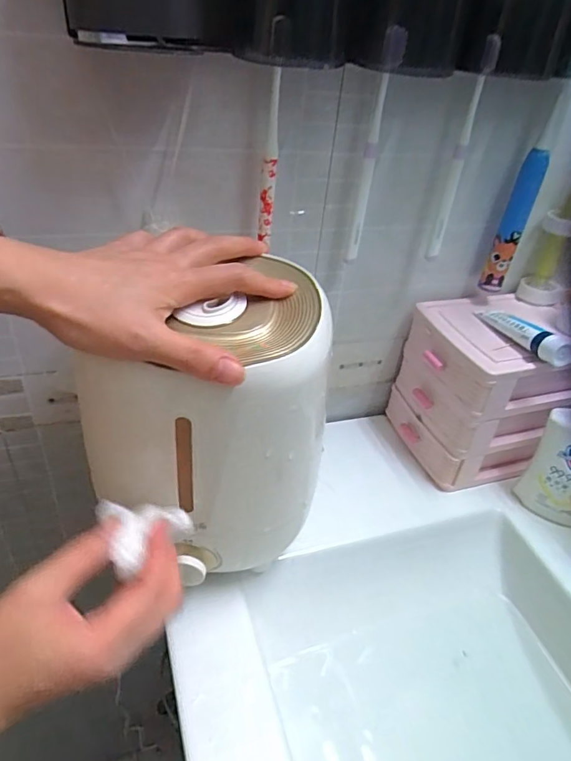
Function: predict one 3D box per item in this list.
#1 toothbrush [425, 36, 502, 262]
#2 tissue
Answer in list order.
[{"bbox_3d":[0.148,-0.188,0.427,0.011,0.172,0.023,17,38,13],"label":"toothbrush"},{"bbox_3d":[-0.086,0.090,0.311,0.051,0.013,0.049,-15,42,-27],"label":"tissue"}]

